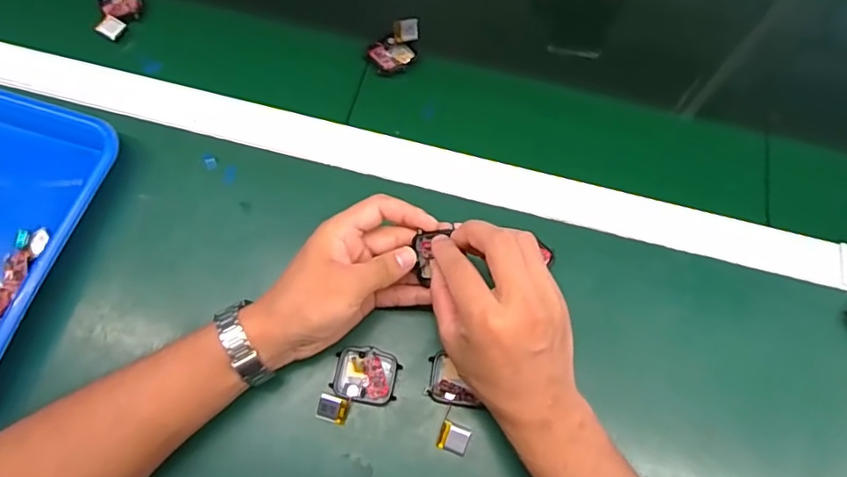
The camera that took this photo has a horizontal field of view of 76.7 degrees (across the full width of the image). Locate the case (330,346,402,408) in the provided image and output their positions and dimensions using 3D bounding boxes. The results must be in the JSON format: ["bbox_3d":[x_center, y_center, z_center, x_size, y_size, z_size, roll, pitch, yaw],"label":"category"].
[{"bbox_3d":[-0.042,0.102,0.399,0.046,0.011,0.038,12,68,3],"label":"case"}]

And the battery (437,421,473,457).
[{"bbox_3d":[0.022,0.144,0.386,0.021,0.007,0.019,21,69,6],"label":"battery"}]

